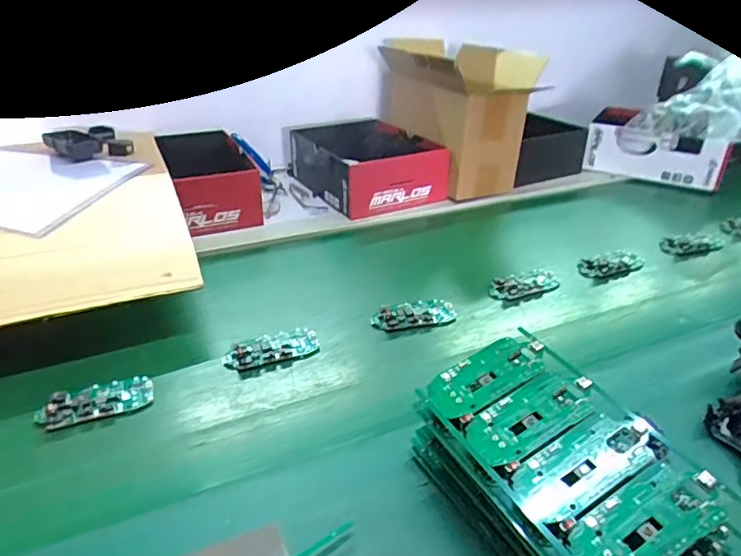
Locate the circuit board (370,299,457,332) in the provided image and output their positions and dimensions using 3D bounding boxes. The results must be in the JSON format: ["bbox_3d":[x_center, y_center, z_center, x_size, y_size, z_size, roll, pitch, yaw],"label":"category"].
[{"bbox_3d":[0.051,0.044,0.649,0.097,0.010,0.048,-7,31,-14],"label":"circuit board"}]

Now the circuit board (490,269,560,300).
[{"bbox_3d":[0.197,0.008,0.709,0.099,0.018,0.042,-12,33,-22],"label":"circuit board"}]

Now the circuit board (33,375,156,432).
[{"bbox_3d":[-0.256,0.111,0.517,0.098,0.010,0.044,-10,32,-19],"label":"circuit board"}]

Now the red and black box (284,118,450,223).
[{"bbox_3d":[-0.005,-0.201,0.946,0.191,0.105,0.223,-13,33,-23],"label":"red and black box"}]

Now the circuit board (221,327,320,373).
[{"bbox_3d":[-0.106,0.076,0.590,0.099,0.009,0.044,-12,33,-23],"label":"circuit board"}]

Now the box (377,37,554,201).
[{"bbox_3d":[0.147,-0.293,0.995,0.165,0.211,0.282,-16,35,-28],"label":"box"}]

